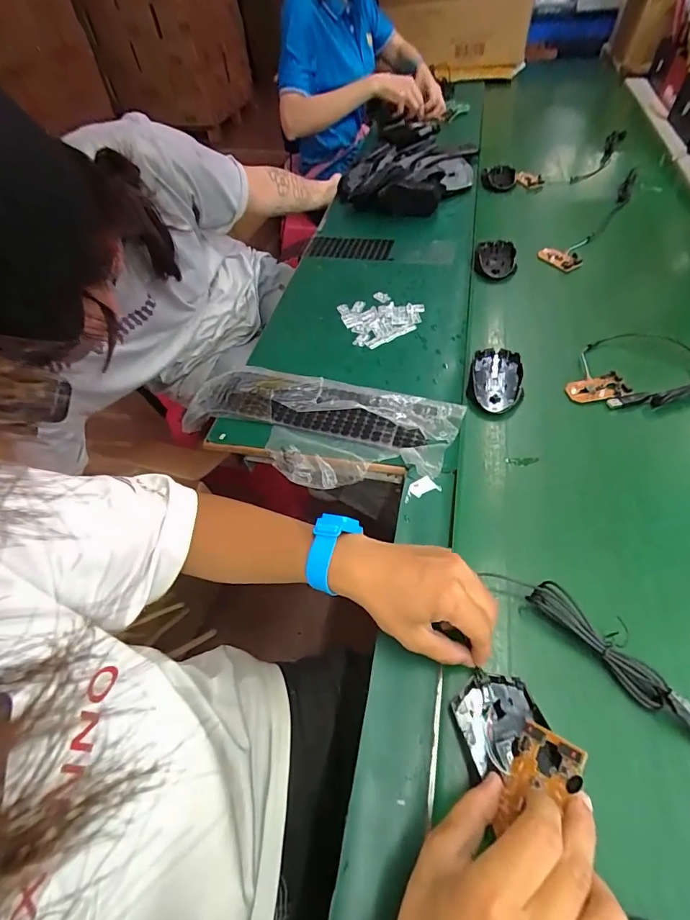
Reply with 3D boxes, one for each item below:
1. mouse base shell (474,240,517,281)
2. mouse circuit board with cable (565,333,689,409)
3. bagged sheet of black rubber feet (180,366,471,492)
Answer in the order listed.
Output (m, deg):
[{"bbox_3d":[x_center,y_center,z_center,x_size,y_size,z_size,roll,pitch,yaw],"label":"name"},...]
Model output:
[{"bbox_3d":[0.252,-0.339,0.716,0.063,0.015,0.102,8,52,11],"label":"mouse base shell"},{"bbox_3d":[0.367,-0.118,0.527,0.192,0.031,0.125,-4,53,1],"label":"mouse circuit board with cable"},{"bbox_3d":[-0.053,-0.041,0.519,0.348,0.044,0.140,13,54,15],"label":"bagged sheet of black rubber feet"}]

